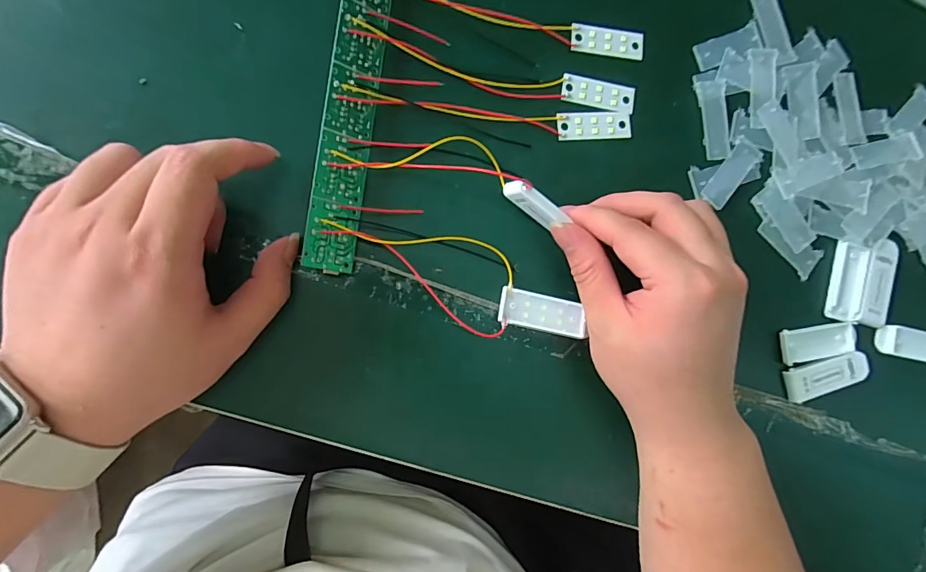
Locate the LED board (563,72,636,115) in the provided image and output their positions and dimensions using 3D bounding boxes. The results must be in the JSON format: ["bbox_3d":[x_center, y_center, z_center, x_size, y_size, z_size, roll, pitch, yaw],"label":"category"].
[{"bbox_3d":[0.082,-0.116,0.261,0.045,0.004,0.017,9,88,-9],"label":"LED board"}]

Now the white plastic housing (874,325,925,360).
[{"bbox_3d":[0.307,0.041,0.296,0.058,0.012,0.022,8,88,-9],"label":"white plastic housing"}]

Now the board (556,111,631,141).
[{"bbox_3d":[0.079,-0.096,0.260,0.046,0.004,0.016,-5,90,-10],"label":"board"}]

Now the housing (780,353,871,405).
[{"bbox_3d":[0.235,0.058,0.282,0.055,0.007,0.021,-14,92,-9],"label":"housing"}]

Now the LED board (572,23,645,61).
[{"bbox_3d":[0.088,-0.148,0.264,0.045,0.004,0.017,4,89,-9],"label":"LED board"}]

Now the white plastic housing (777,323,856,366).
[{"bbox_3d":[0.230,0.035,0.281,0.054,0.004,0.022,-10,91,-9],"label":"white plastic housing"}]

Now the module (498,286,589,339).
[{"bbox_3d":[0.046,0.015,0.250,0.051,0.009,0.020,12,88,-9],"label":"module"}]

